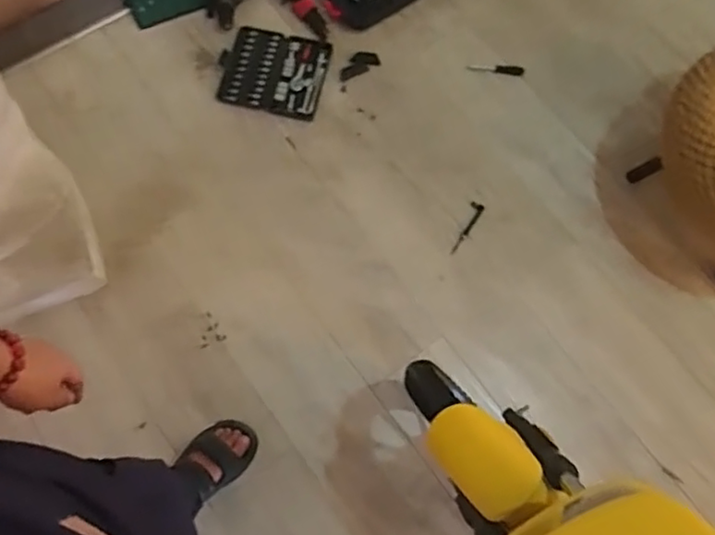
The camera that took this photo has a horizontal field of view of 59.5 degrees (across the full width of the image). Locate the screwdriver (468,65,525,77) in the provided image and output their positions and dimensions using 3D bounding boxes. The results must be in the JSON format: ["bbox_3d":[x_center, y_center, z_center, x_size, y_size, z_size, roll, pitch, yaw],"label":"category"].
[{"bbox_3d":[0.355,-0.510,1.598,0.141,0.024,0.028,6,74,0],"label":"screwdriver"}]

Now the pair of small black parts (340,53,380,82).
[{"bbox_3d":[0.002,-0.517,1.591,0.113,0.011,0.056,-24,77,-8],"label":"pair of small black parts"}]

